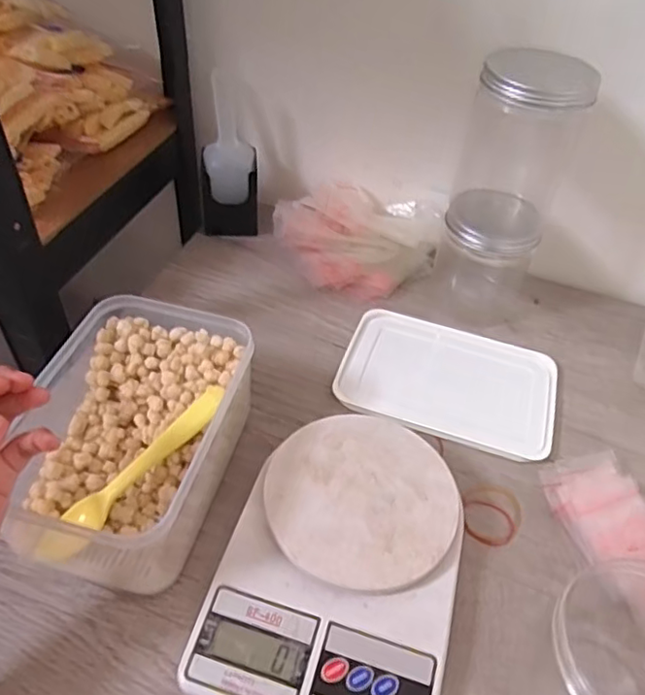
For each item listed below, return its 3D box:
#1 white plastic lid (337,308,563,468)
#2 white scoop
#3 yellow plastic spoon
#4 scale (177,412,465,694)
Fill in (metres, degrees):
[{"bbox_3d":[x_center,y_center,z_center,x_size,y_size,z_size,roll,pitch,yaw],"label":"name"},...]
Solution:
[{"bbox_3d":[0.114,0.028,0.544,0.188,0.010,0.133,15,48,10],"label":"white plastic lid"},{"bbox_3d":[-0.100,-0.224,0.639,0.051,0.134,0.021,-1,13,-5],"label":"white scoop"},{"bbox_3d":[-0.129,0.086,0.417,0.029,0.013,0.156,37,72,27],"label":"yellow plastic spoon"},{"bbox_3d":[0.014,0.141,0.403,0.150,0.038,0.208,14,47,9],"label":"scale"}]

